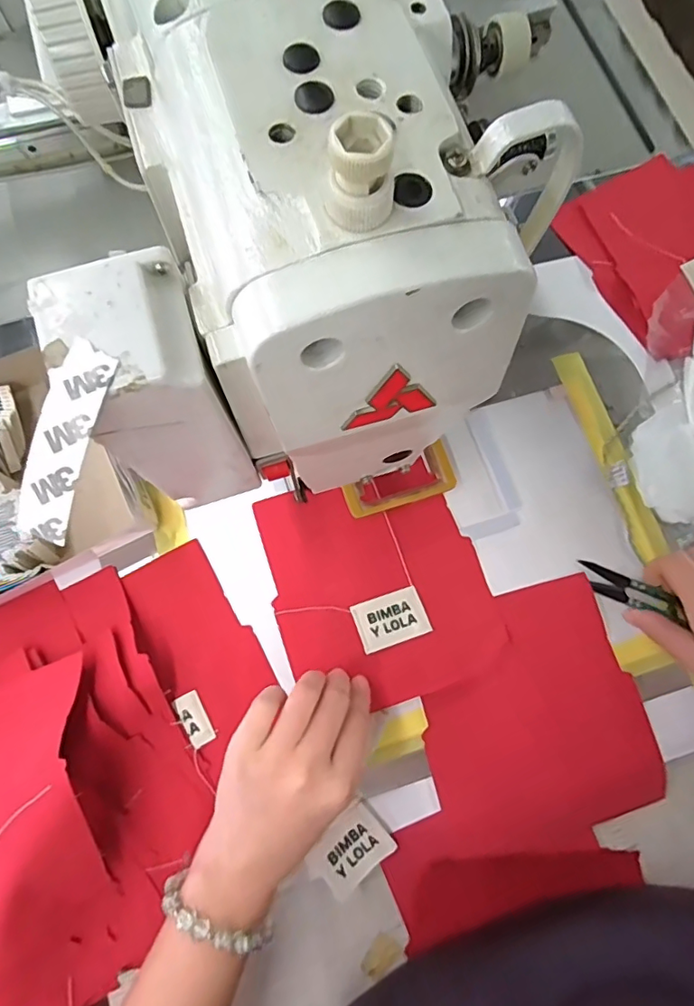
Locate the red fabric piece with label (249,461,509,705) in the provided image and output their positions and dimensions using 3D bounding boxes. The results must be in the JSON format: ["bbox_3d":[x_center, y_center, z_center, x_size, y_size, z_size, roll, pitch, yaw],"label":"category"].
[{"bbox_3d":[0.024,0.056,0.375,0.147,0.017,0.158,-17,74,-8],"label":"red fabric piece with label"}]

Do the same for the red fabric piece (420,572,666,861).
[{"bbox_3d":[0.126,0.147,0.369,0.148,0.024,0.158,-15,75,-6],"label":"red fabric piece"}]

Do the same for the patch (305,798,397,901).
[{"bbox_3d":[0.003,0.223,0.338,0.051,0.005,0.034,-39,76,-13],"label":"patch"}]

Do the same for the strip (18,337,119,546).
[{"bbox_3d":[-0.082,-0.018,0.154,0.016,0.007,0.058,17,93,7],"label":"strip"}]

